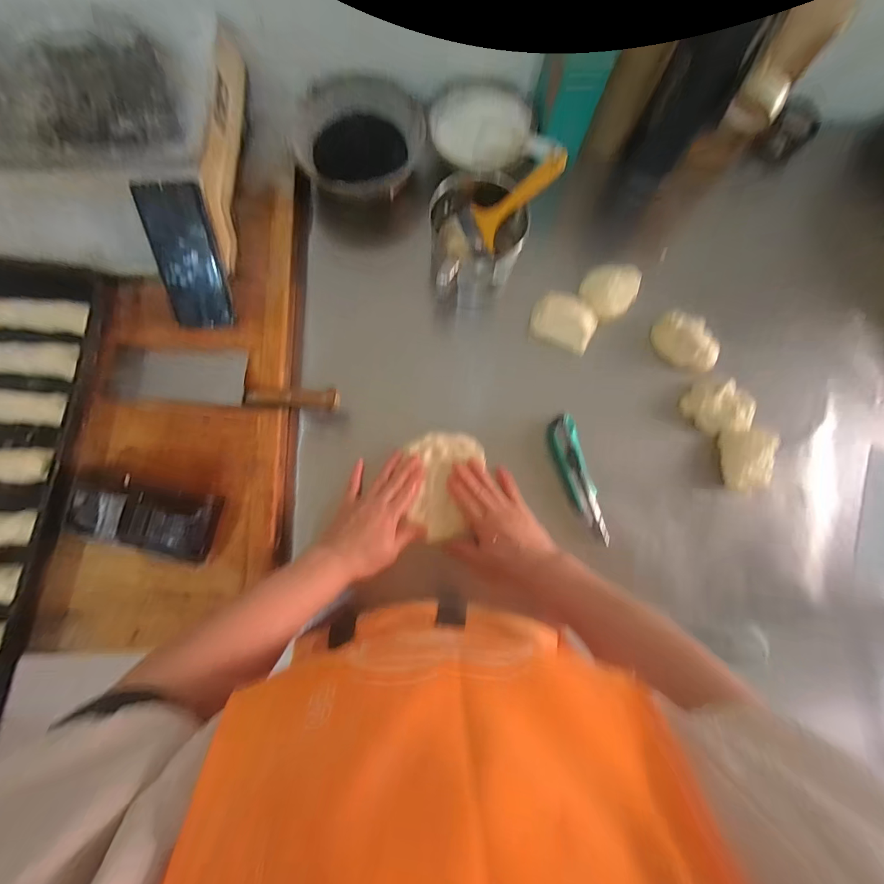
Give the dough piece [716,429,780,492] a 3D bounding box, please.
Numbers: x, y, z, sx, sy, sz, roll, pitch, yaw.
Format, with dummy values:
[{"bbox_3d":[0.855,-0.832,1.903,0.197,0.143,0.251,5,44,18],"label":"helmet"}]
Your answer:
[{"bbox_3d":[0.417,0.027,0.533,0.063,0.037,0.083,1,80,-1],"label":"dough piece"}]

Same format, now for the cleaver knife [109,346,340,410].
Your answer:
[{"bbox_3d":[-0.277,-0.084,0.496,0.290,0.027,0.071,4,80,0],"label":"cleaver knife"}]

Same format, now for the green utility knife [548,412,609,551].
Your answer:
[{"bbox_3d":[0.183,0.050,0.531,0.042,0.013,0.174,-15,81,-4],"label":"green utility knife"}]

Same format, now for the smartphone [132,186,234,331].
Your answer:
[{"bbox_3d":[-0.313,-0.224,0.483,0.071,0.013,0.156,-8,114,-5],"label":"smartphone"}]

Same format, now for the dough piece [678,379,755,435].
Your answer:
[{"bbox_3d":[0.386,-0.048,0.547,0.078,0.036,0.074,0,80,-1],"label":"dough piece"}]

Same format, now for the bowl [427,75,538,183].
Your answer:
[{"bbox_3d":[0.058,-0.465,0.581,0.150,0.055,0.139,0,80,-1],"label":"bowl"}]

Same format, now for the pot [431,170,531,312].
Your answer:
[{"bbox_3d":[0.049,-0.282,0.559,0.126,0.107,0.137,0,80,-1],"label":"pot"}]

